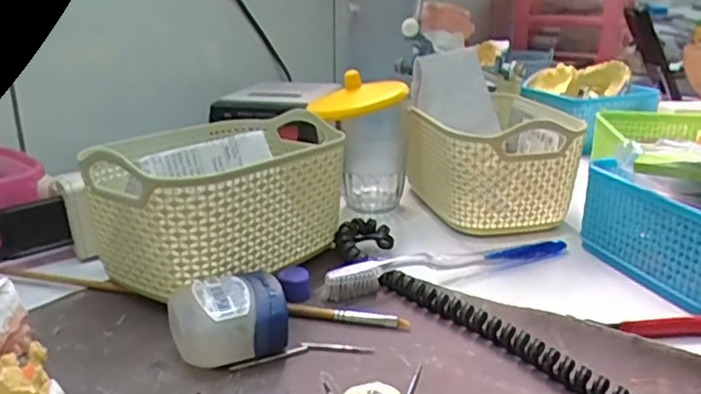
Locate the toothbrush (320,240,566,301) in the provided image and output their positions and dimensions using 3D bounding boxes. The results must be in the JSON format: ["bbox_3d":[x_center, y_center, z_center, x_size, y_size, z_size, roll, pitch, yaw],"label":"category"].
[{"bbox_3d":[0.069,0.043,0.431,0.187,0.019,0.011,-8,22,-22],"label":"toothbrush"}]

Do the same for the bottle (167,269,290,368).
[{"bbox_3d":[-0.066,0.066,0.345,0.060,0.036,0.050,-6,21,-15],"label":"bottle"}]

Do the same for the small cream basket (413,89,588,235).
[{"bbox_3d":[0.113,-0.035,0.548,0.122,0.087,0.170,0,21,0],"label":"small cream basket"}]

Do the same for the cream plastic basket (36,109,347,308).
[{"bbox_3d":[-0.085,0.003,0.437,0.117,0.089,0.170,14,25,33],"label":"cream plastic basket"}]

